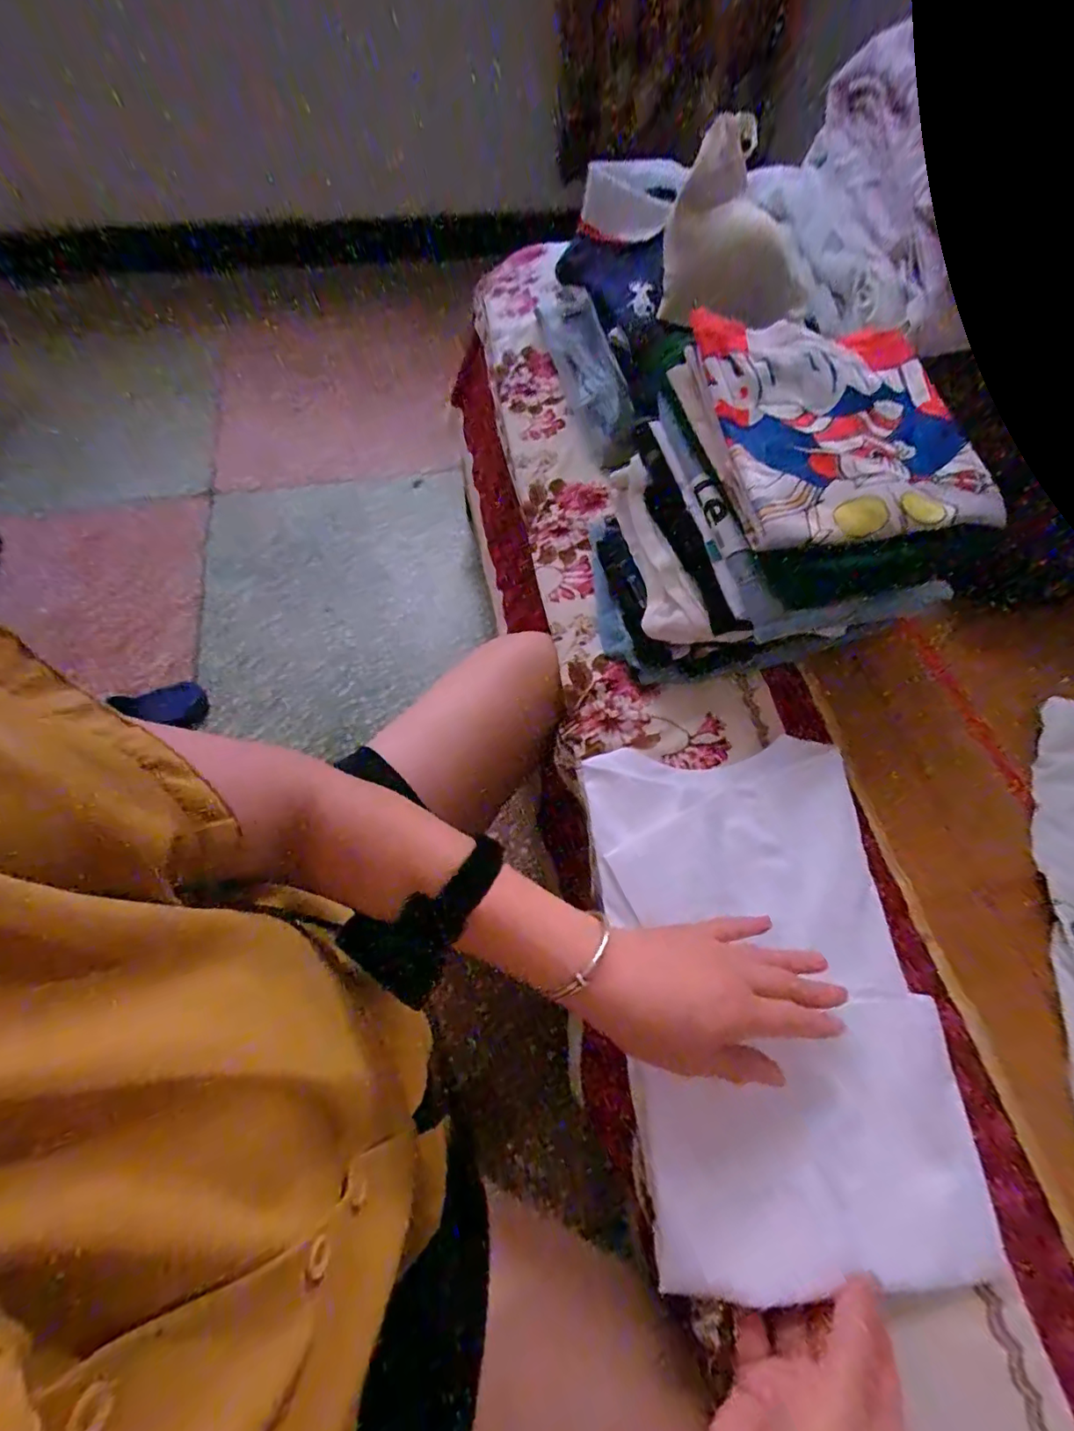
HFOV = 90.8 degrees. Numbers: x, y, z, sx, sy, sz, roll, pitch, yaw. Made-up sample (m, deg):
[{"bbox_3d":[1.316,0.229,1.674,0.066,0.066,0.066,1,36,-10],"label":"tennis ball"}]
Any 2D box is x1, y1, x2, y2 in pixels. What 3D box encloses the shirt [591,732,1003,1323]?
[{"bbox_3d":[0.165,0.184,0.387,0.209,0.031,0.337,-6,65,-1],"label":"shirt"}]

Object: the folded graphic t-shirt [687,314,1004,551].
[{"bbox_3d":[0.239,-0.236,0.419,0.197,0.032,0.218,-10,66,-3],"label":"folded graphic t-shirt"}]

